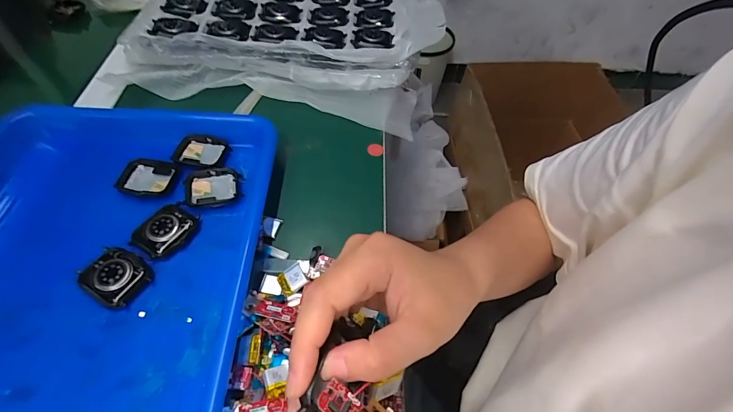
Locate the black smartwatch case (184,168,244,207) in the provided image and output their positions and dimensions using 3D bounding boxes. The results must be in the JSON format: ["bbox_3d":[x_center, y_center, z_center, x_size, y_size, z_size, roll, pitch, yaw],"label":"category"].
[{"bbox_3d":[-0.132,-0.016,0.321,0.044,0.009,0.036,-10,56,-10],"label":"black smartwatch case"}]

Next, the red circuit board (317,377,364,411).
[{"bbox_3d":[-0.012,0.088,0.166,0.019,0.004,0.015,47,48,1],"label":"red circuit board"}]

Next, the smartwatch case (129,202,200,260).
[{"bbox_3d":[-0.158,0.018,0.293,0.040,0.009,0.046,30,59,16],"label":"smartwatch case"}]

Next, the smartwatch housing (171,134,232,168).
[{"bbox_3d":[-0.152,-0.049,0.345,0.045,0.010,0.037,9,51,-2],"label":"smartwatch housing"}]

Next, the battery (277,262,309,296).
[{"bbox_3d":[-0.057,0.056,0.287,0.019,0.006,0.020,-26,61,-20],"label":"battery"}]

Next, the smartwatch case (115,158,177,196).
[{"bbox_3d":[-0.189,-0.024,0.321,0.039,0.011,0.038,8,55,2],"label":"smartwatch case"}]

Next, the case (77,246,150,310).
[{"bbox_3d":[-0.181,0.050,0.268,0.043,0.010,0.037,29,59,16],"label":"case"}]

